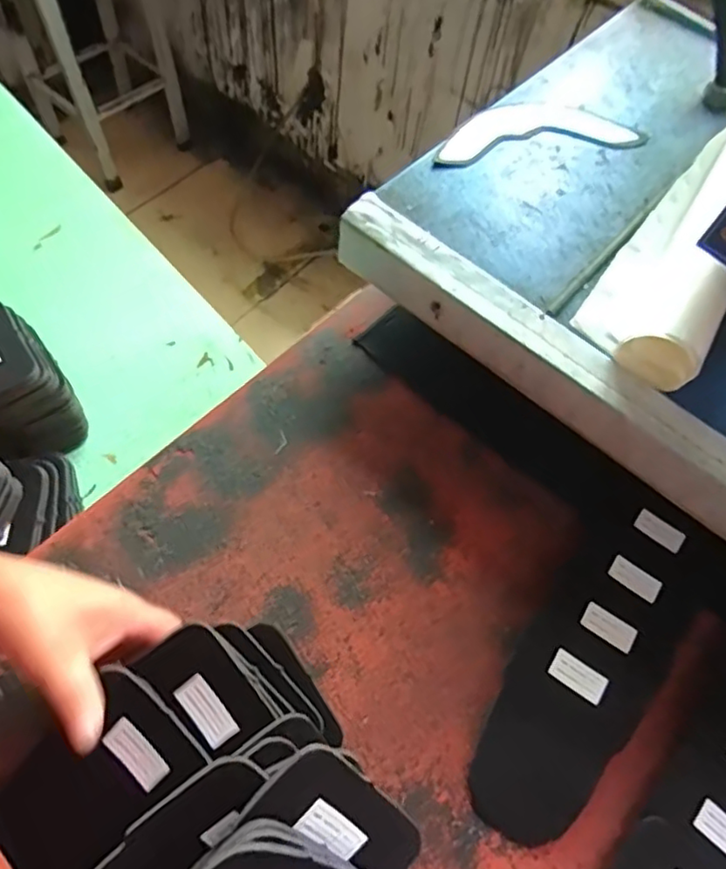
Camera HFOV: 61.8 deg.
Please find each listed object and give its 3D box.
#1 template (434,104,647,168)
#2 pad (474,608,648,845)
[{"bbox_3d":[0.157,-0.280,0.556,0.197,0.014,0.067,-10,64,-10],"label":"template"},{"bbox_3d":[0.130,0.209,0.428,0.089,0.011,0.140,39,66,14],"label":"pad"}]

